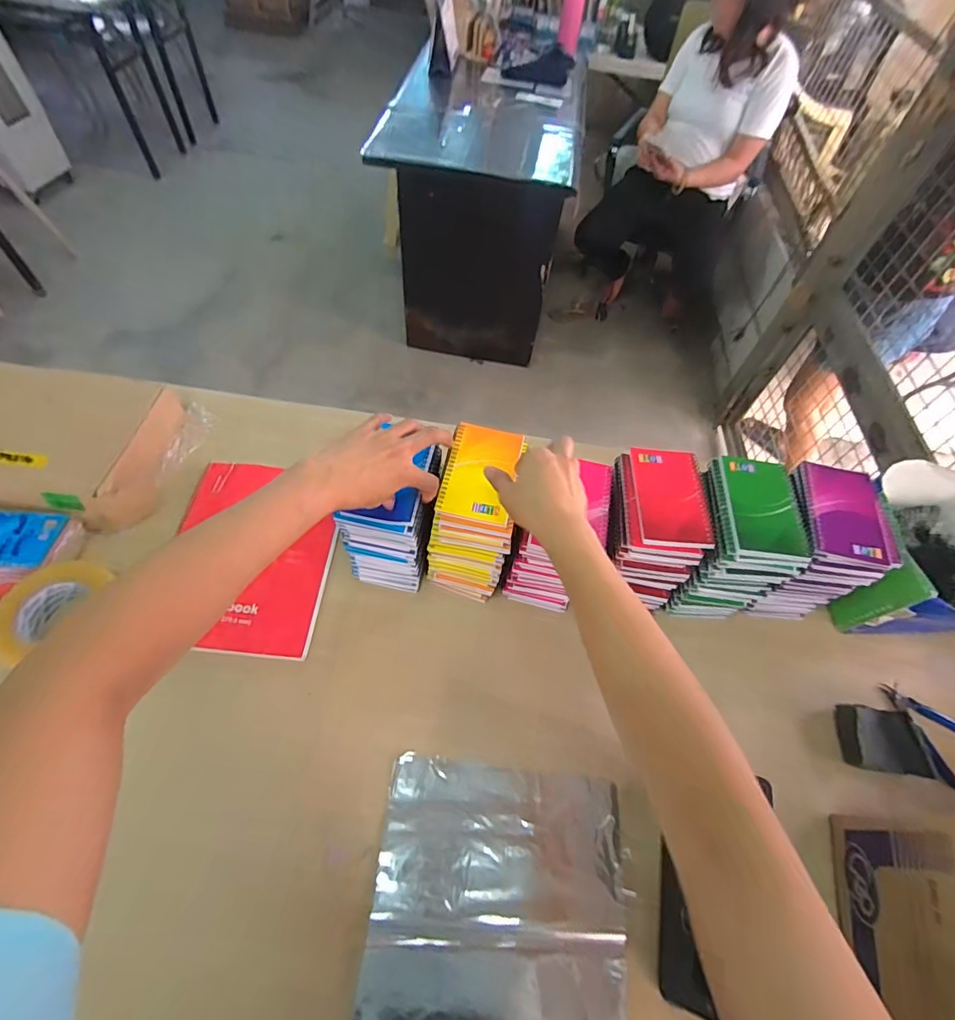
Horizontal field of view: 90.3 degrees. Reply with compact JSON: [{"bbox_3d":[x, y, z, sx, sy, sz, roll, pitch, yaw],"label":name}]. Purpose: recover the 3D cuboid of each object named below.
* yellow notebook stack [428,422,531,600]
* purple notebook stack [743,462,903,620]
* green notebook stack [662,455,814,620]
[{"bbox_3d":[0.002,0.010,0.645,0.098,0.189,0.149,14,58,4],"label":"yellow notebook stack"},{"bbox_3d":[0.442,0.048,0.647,0.118,0.190,0.146,7,58,-1],"label":"purple notebook stack"},{"bbox_3d":[0.335,0.047,0.633,0.118,0.190,0.144,12,58,3],"label":"green notebook stack"}]

